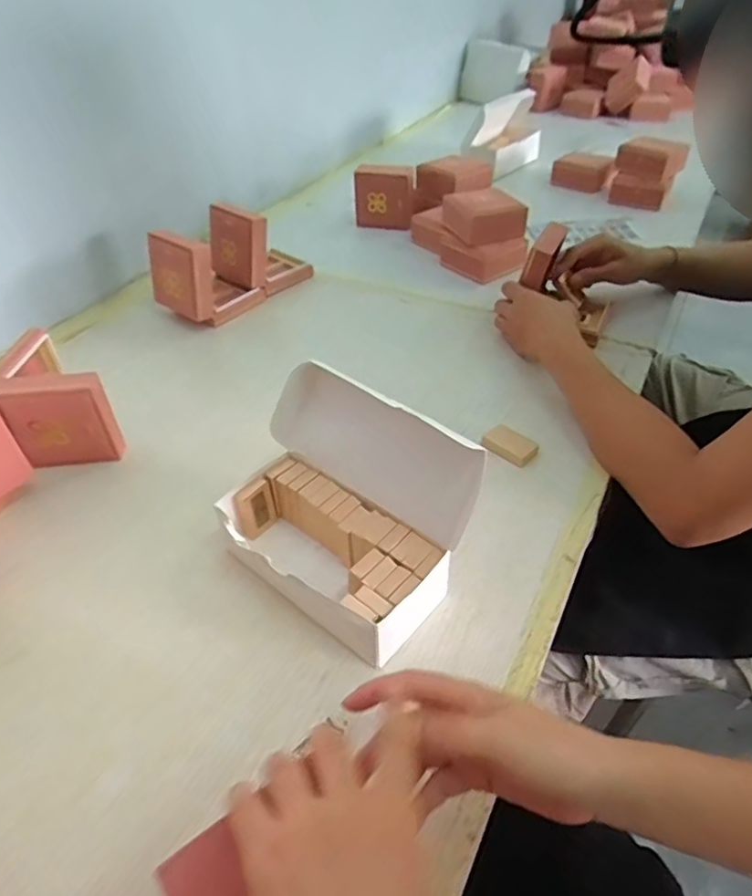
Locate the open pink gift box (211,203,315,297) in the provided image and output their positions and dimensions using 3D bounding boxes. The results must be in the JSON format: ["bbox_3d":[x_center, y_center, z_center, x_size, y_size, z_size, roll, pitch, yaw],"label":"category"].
[{"bbox_3d":[-0.166,-0.279,0.828,0.085,0.110,0.113,26,49,28],"label":"open pink gift box"}]

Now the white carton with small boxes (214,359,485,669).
[{"bbox_3d":[-0.029,0.045,0.452,0.178,0.137,0.125,24,48,26],"label":"white carton with small boxes"}]

